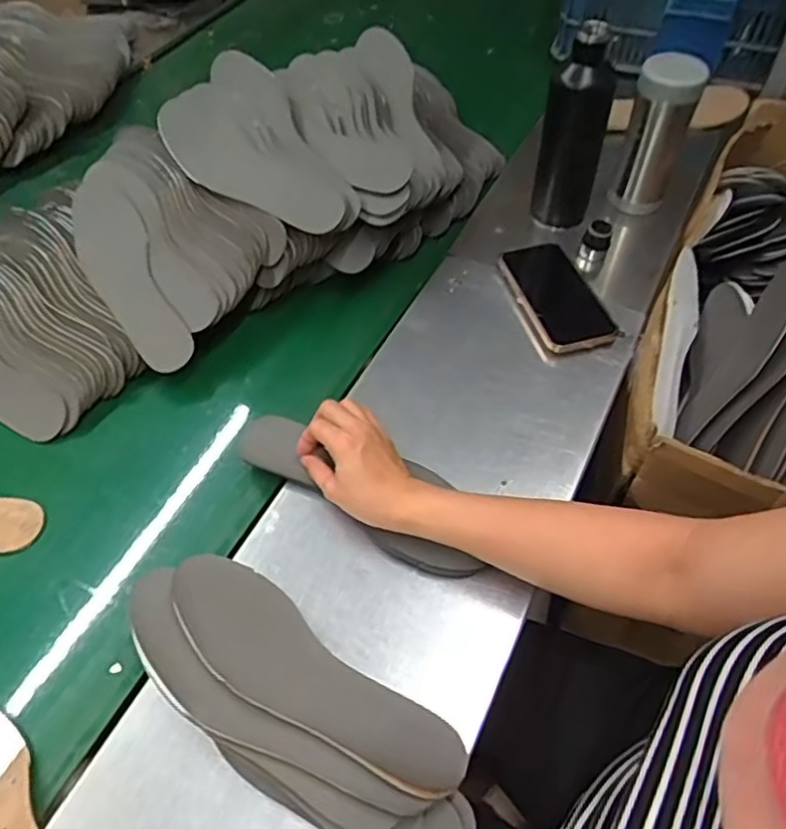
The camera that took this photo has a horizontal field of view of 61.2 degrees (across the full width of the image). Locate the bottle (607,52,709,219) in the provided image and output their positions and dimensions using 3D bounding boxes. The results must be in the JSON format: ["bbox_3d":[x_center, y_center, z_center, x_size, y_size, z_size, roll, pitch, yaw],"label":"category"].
[{"bbox_3d":[0.308,-0.327,0.780,0.063,0.180,0.061,22,57,19],"label":"bottle"}]

